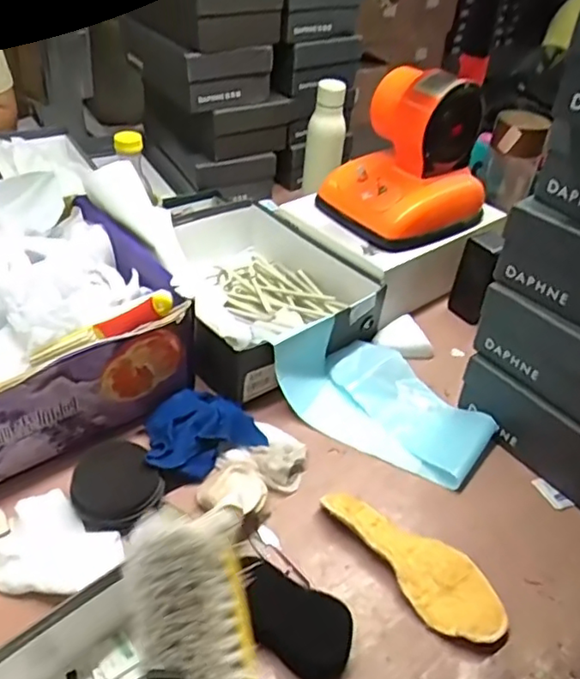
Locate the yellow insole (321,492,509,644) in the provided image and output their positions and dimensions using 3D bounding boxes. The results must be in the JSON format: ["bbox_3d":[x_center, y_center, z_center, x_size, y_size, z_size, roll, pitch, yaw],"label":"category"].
[{"bbox_3d":[0.124,0.216,0.629,0.071,0.015,0.202,-23,48,-31],"label":"yellow insole"}]

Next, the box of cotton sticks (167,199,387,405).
[{"bbox_3d":[-0.068,-0.085,0.893,0.266,0.098,0.345,-24,49,-32],"label":"box of cotton sticks"}]

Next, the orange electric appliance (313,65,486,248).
[{"bbox_3d":[0.169,-0.270,0.906,0.183,0.196,0.186,-25,49,-33],"label":"orange electric appliance"}]

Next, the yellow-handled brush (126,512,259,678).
[{"bbox_3d":[-0.022,0.187,0.254,0.046,0.032,0.228,-10,75,-20],"label":"yellow-handled brush"}]

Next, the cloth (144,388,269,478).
[{"bbox_3d":[-0.108,0.098,0.723,0.132,0.045,0.105,-19,46,-28],"label":"cloth"}]

